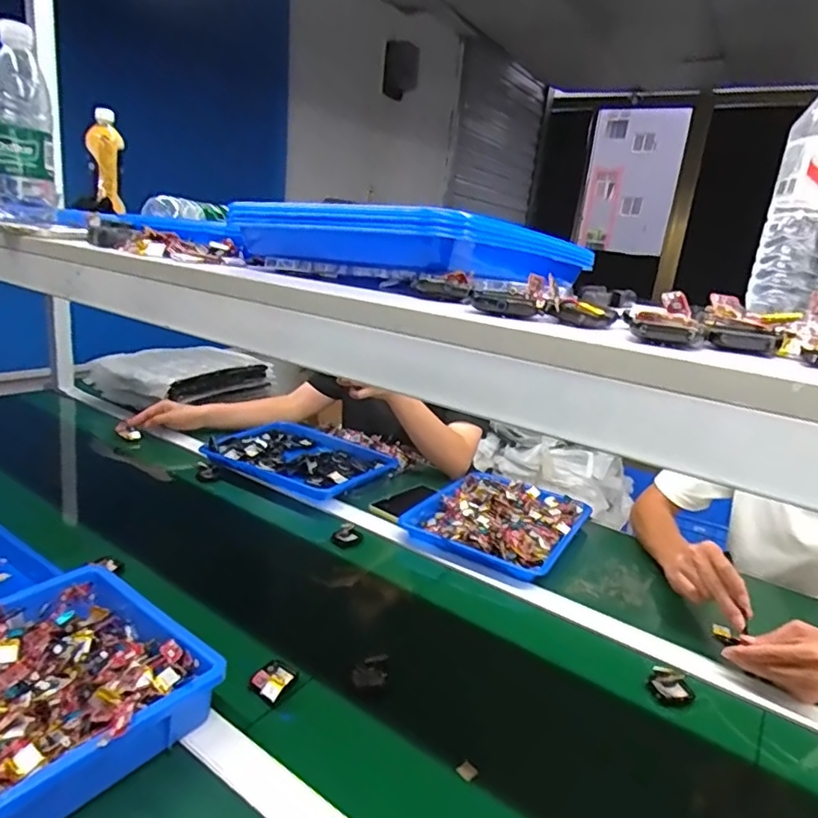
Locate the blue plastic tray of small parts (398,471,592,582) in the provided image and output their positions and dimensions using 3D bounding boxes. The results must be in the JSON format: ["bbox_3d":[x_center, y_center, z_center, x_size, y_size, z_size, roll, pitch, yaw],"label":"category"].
[{"bbox_3d":[0.159,0.186,1.014,0.256,0.031,0.305,15,19,29],"label":"blue plastic tray of small parts"}]

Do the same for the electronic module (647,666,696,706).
[{"bbox_3d":[0.298,0.314,0.658,0.045,0.027,0.033,13,18,25],"label":"electronic module"}]

